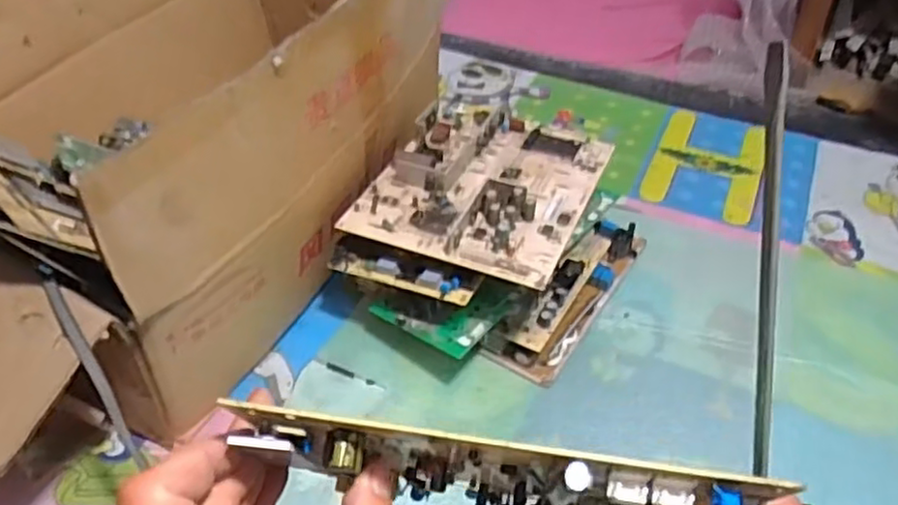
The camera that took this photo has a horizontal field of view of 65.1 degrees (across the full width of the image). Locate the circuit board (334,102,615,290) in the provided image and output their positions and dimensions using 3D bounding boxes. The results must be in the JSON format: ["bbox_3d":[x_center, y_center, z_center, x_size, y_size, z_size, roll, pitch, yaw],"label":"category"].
[{"bbox_3d":[0.042,-0.079,0.684,0.193,0.034,0.246,20,46,15],"label":"circuit board"}]

